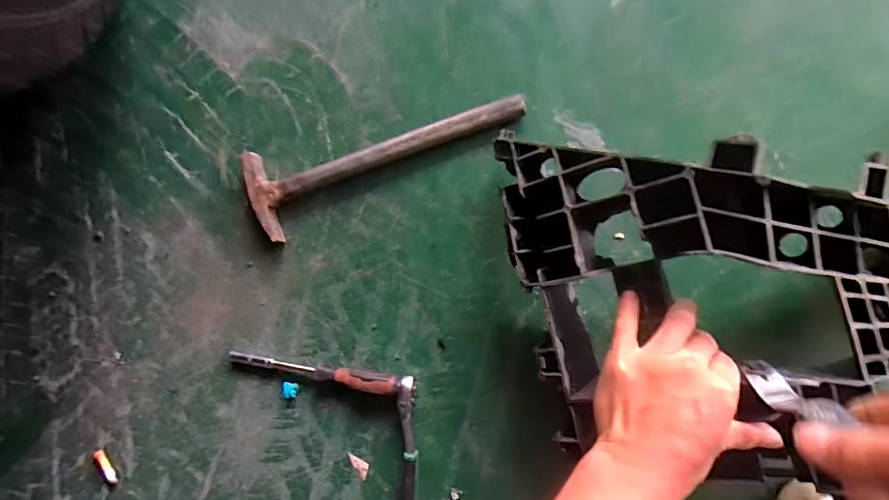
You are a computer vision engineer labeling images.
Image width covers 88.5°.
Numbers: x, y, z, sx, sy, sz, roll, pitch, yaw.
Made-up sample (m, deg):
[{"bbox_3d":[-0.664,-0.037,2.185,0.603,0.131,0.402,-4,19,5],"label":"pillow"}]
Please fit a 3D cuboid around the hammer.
[{"bbox_3d":[-0.059,-0.094,0.471,0.295,0.027,0.086,-16,88,6],"label":"hammer"}]

